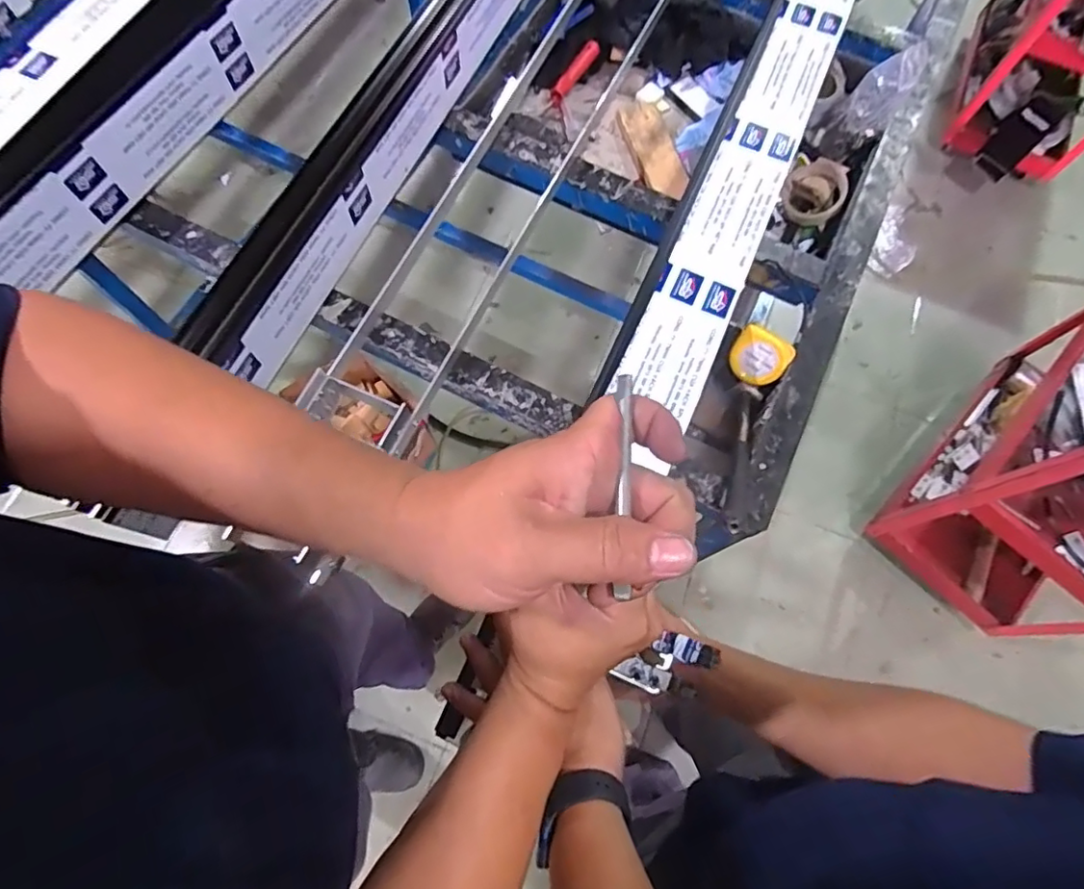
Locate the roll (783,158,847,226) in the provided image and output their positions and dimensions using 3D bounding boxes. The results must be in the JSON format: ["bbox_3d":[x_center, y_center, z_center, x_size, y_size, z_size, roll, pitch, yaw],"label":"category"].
[{"bbox_3d":[0.415,-0.381,0.862,0.080,0.043,0.102,30,72,9],"label":"roll"}]

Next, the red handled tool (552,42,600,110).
[{"bbox_3d":[0.053,-0.607,0.934,0.019,0.023,0.117,37,93,11],"label":"red handled tool"}]

